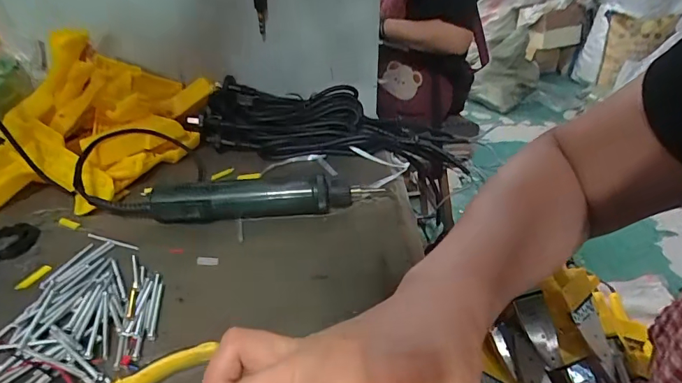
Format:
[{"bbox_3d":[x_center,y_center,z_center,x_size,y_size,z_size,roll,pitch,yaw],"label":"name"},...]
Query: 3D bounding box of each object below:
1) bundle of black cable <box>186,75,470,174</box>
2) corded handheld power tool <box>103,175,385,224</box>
[{"bbox_3d":[-0.014,-0.088,0.639,0.385,0.105,0.128,-3,31,-4],"label":"bundle of black cable"},{"bbox_3d":[-0.098,0.007,0.466,0.282,0.042,0.046,-2,31,-4],"label":"corded handheld power tool"}]

